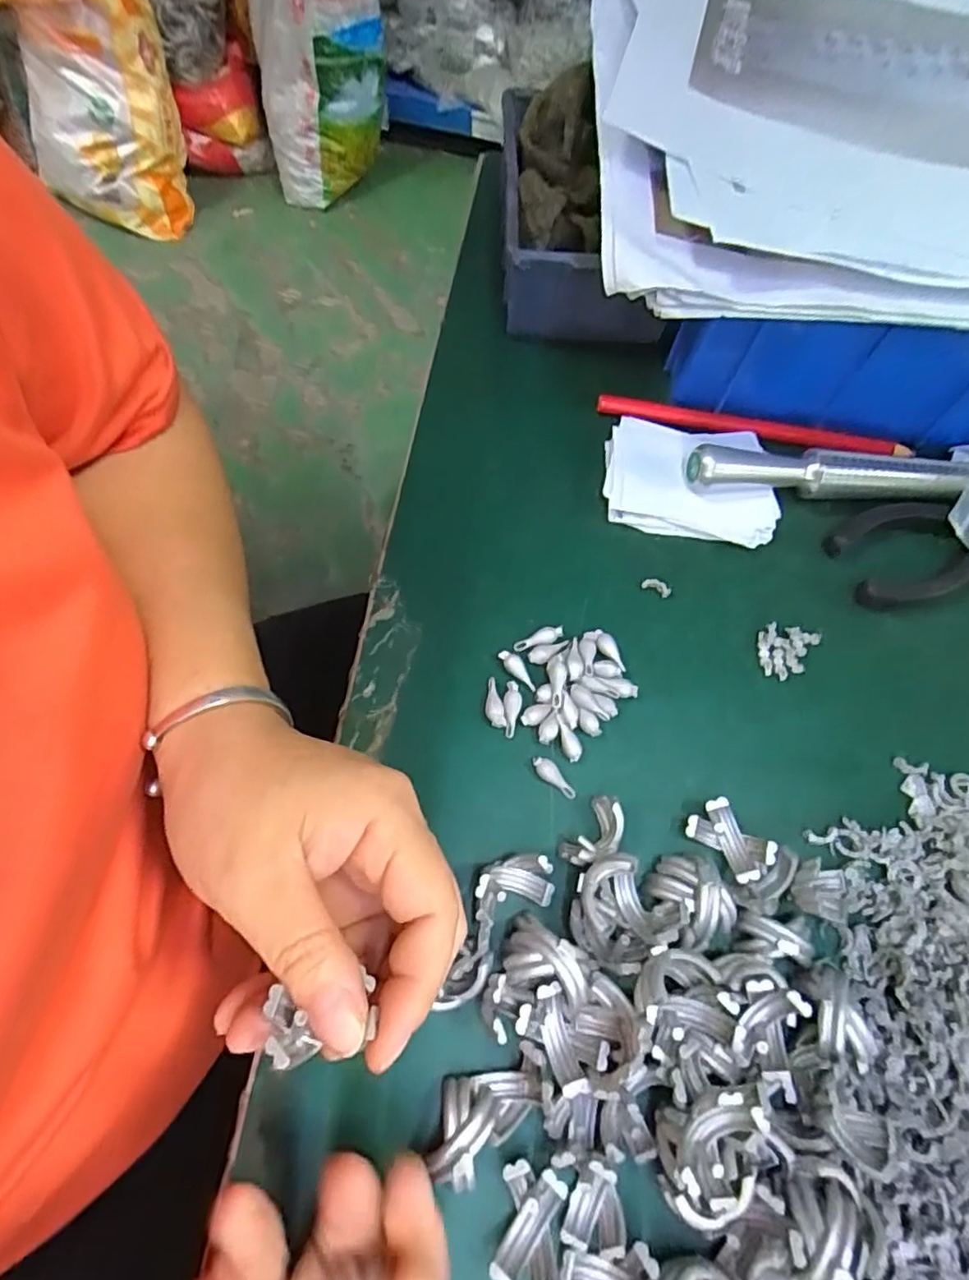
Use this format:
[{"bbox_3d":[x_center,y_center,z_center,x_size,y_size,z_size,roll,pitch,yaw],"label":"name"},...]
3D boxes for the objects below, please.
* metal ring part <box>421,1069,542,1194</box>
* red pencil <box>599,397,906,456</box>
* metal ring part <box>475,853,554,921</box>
[{"bbox_3d":[-0.002,0.154,0.203,0.038,0.017,0.024,-39,74,-17],"label":"metal ring part"},{"bbox_3d":[0.140,-0.112,0.326,0.160,0.007,0.013,11,67,2],"label":"red pencil"},{"bbox_3d":[0.011,0.091,0.231,0.030,0.020,0.019,-9,68,-7],"label":"metal ring part"}]

